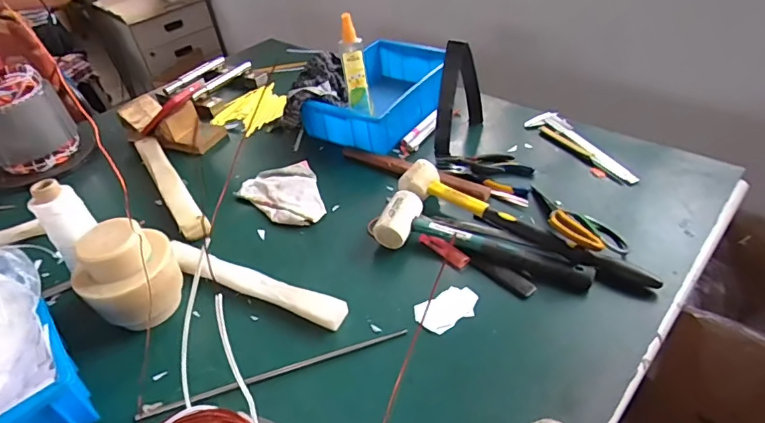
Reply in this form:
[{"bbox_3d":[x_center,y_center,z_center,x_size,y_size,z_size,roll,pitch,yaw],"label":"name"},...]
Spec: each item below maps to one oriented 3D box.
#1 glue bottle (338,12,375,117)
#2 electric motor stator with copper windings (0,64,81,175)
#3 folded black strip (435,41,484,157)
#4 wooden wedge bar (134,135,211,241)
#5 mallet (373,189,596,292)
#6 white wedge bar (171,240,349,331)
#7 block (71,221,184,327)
[{"bbox_3d":[-0.047,-0.247,0.831,0.045,0.176,0.027,-7,40,0],"label":"glue bottle"},{"bbox_3d":[-0.692,-0.172,0.917,0.155,0.170,0.128,-32,46,-26],"label":"electric motor stator with copper windings"},{"bbox_3d":[0.132,-0.208,0.832,0.035,0.173,0.142,18,46,27],"label":"folded black strip"},{"bbox_3d":[-0.371,-0.052,0.834,0.041,0.031,0.348,-27,44,-22],"label":"wooden wedge bar"},{"bbox_3d":[0.122,0.039,0.636,0.298,0.051,0.077,14,45,24],"label":"mallet"},{"bbox_3d":[-0.175,0.095,0.635,0.281,0.025,0.040,15,45,24],"label":"white wedge bar"},{"bbox_3d":[-0.313,0.083,0.589,0.105,0.128,0.094,-3,40,5],"label":"block"}]

